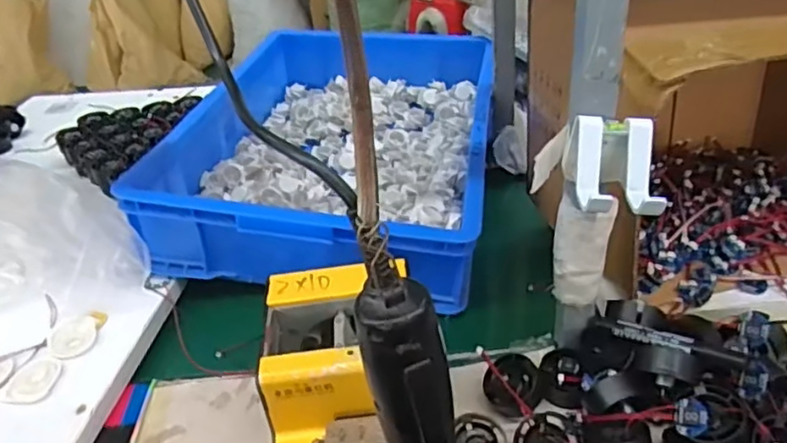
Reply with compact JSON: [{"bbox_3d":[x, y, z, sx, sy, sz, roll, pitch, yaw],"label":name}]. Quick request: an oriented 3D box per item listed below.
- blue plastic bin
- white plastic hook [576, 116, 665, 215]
[{"bbox_3d":[-0.070,-0.141,0.972,0.427,0.129,0.630,1,34,11],"label":"blue plastic bin"},{"bbox_3d":[0.166,-0.041,0.478,0.060,0.052,0.075,-2,34,7],"label":"white plastic hook"}]

